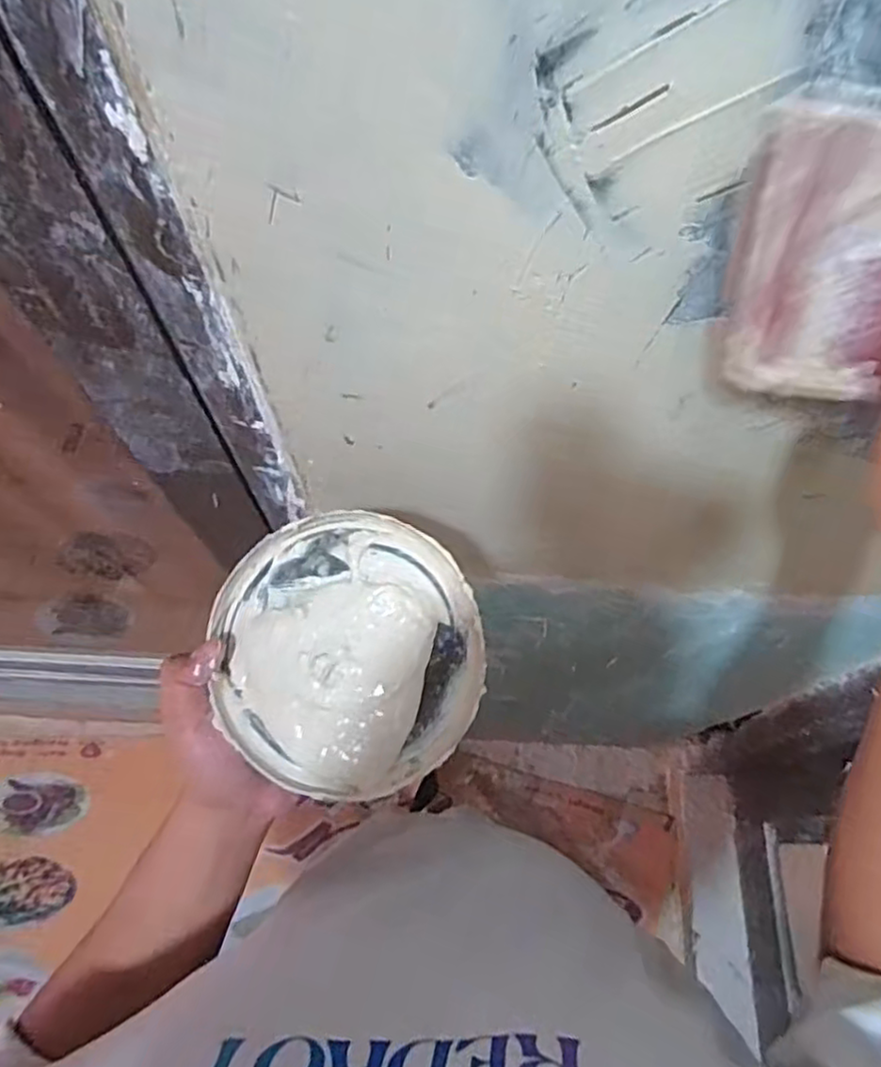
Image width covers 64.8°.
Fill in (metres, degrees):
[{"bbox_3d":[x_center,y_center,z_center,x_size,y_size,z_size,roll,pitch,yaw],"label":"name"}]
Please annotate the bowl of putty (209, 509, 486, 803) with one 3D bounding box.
[{"bbox_3d":[-0.051,0.067,0.397,0.146,0.050,0.146,0,80,2],"label":"bowl of putty"}]

